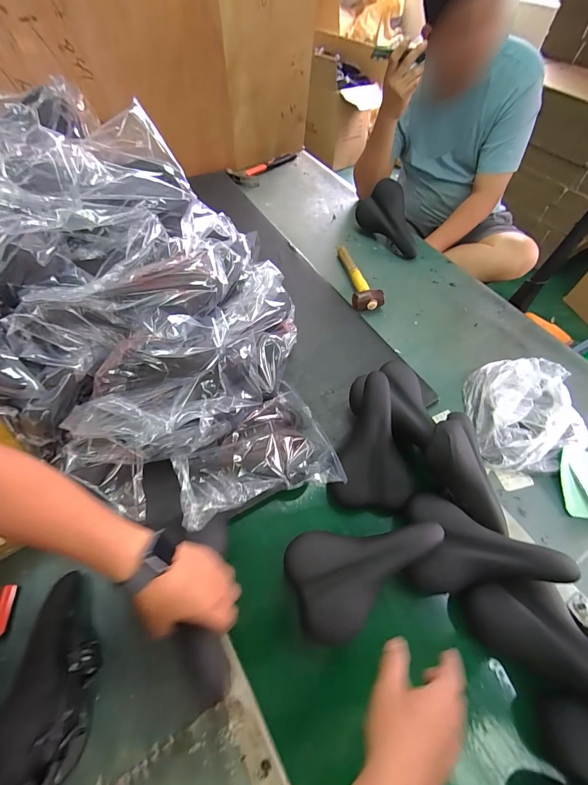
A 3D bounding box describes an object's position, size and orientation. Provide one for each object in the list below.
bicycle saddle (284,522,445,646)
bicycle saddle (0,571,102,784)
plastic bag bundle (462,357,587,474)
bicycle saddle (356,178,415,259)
[{"bbox_3d":[0.120,0.278,0.544,0.248,0.068,0.150,-18,60,-13],"label":"bicycle saddle"},{"bbox_3d":[-0.328,0.381,0.445,0.089,0.151,0.247,-13,59,-9],"label":"bicycle saddle"},{"bbox_3d":[0.523,0.040,0.755,0.254,0.075,0.273,2,58,0],"label":"plastic bag bundle"},{"bbox_3d":[0.320,-0.573,1.098,0.069,0.149,0.255,-39,67,-23],"label":"bicycle saddle"}]

